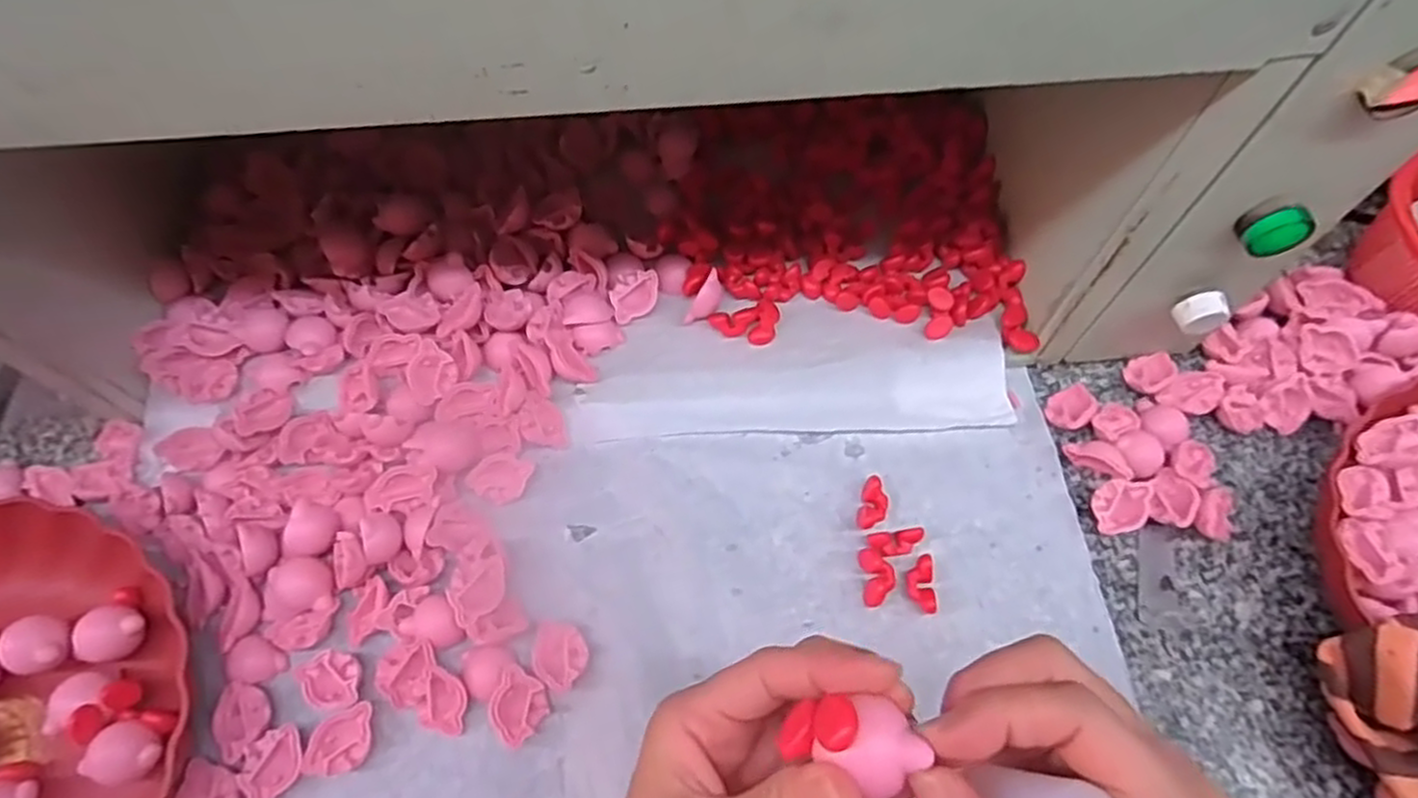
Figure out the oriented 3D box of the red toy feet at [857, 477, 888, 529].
[{"bbox_3d":[0.097,0.061,0.426,0.015,0.006,0.030,14,64,6],"label":"red toy feet"}]

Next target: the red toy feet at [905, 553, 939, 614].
[{"bbox_3d":[0.118,0.102,0.403,0.013,0.006,0.031,3,64,1],"label":"red toy feet"}]

